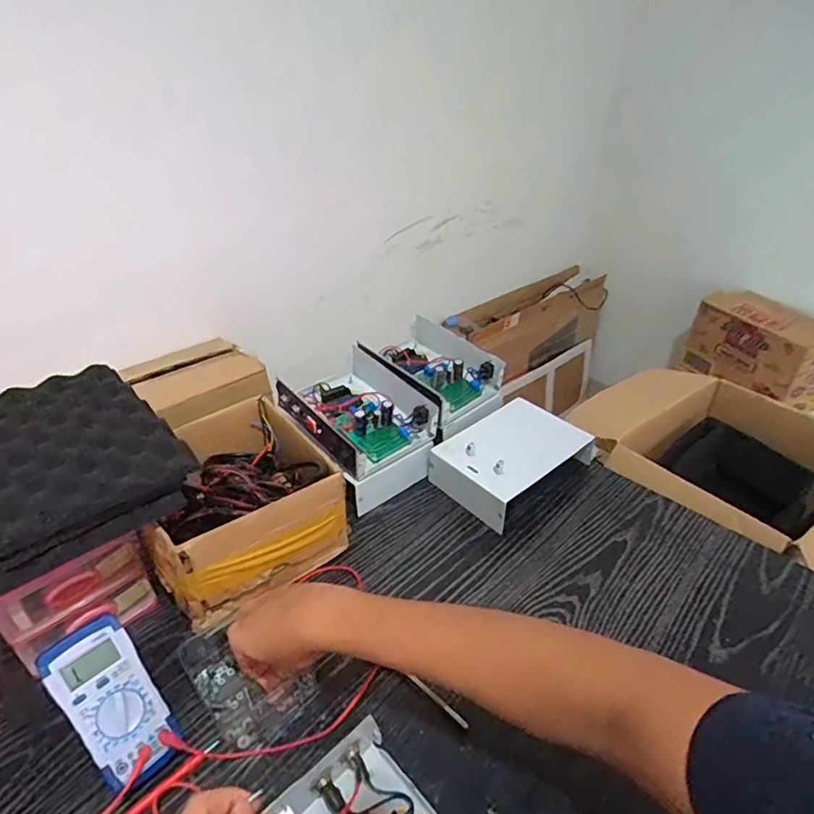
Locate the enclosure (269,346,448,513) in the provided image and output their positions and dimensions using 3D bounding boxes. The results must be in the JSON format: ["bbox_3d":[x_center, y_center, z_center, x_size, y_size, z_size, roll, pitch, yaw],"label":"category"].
[{"bbox_3d":[-0.068,0.024,0.794,0.211,0.111,0.171,29,44,35],"label":"enclosure"}]

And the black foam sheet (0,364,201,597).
[{"bbox_3d":[-0.367,0.052,0.543,0.217,0.040,0.285,-29,44,-35],"label":"black foam sheet"}]

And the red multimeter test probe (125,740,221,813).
[{"bbox_3d":[-0.209,0.328,0.460,0.102,0.013,0.010,-27,44,-34],"label":"red multimeter test probe"}]

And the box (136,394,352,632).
[{"bbox_3d":[-0.203,0.118,0.654,0.209,0.126,0.189,-25,43,-33],"label":"box"}]

